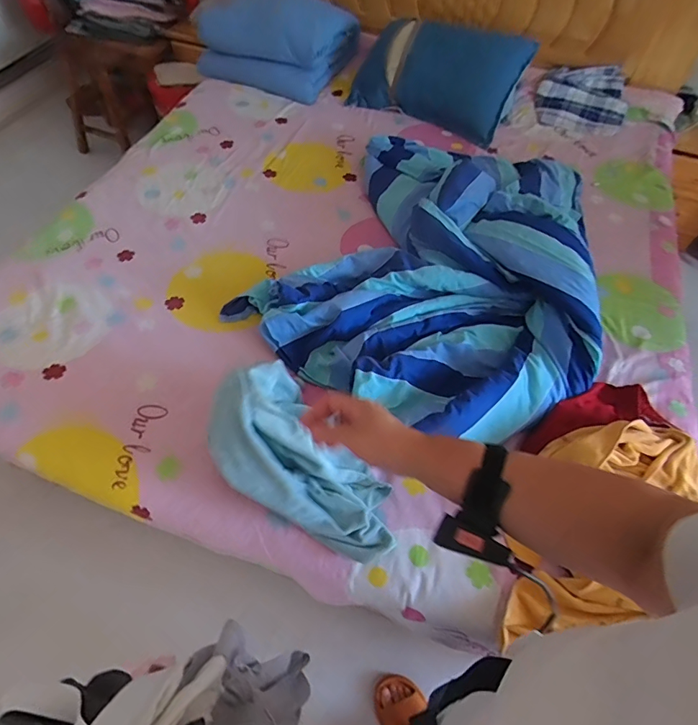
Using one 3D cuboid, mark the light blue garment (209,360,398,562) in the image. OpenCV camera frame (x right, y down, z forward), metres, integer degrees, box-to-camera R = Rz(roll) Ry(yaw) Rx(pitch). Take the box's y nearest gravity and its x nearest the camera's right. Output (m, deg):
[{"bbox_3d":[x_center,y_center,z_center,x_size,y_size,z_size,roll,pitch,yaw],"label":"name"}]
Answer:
[{"bbox_3d":[-0.086,0.189,0.833,0.210,0.115,0.402,-41,90,-27],"label":"light blue garment"}]

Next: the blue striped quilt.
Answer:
[{"bbox_3d":[0.287,-0.304,1.218,0.820,0.139,1.163,25,57,16],"label":"blue striped quilt"}]

